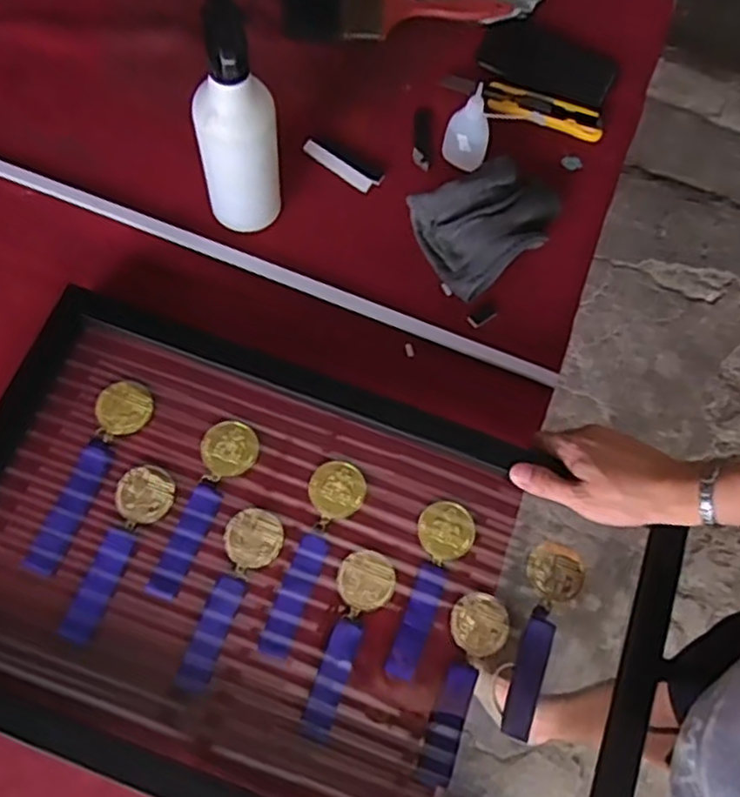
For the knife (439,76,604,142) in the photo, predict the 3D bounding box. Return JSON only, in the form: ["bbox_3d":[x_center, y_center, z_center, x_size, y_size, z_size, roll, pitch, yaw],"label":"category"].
[{"bbox_3d":[0.166,-0.321,0.752,0.177,0.013,0.035,21,70,3],"label":"knife"}]

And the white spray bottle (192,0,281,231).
[{"bbox_3d":[-0.117,-0.240,0.588,0.073,0.226,0.074,-9,71,-7],"label":"white spray bottle"}]

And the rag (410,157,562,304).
[{"bbox_3d":[0.125,-0.175,0.687,0.145,0.044,0.110,-26,74,-13],"label":"rag"}]

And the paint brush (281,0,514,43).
[{"bbox_3d":[0.028,-0.452,0.791,0.253,0.022,0.098,2,70,-3],"label":"paint brush"}]

